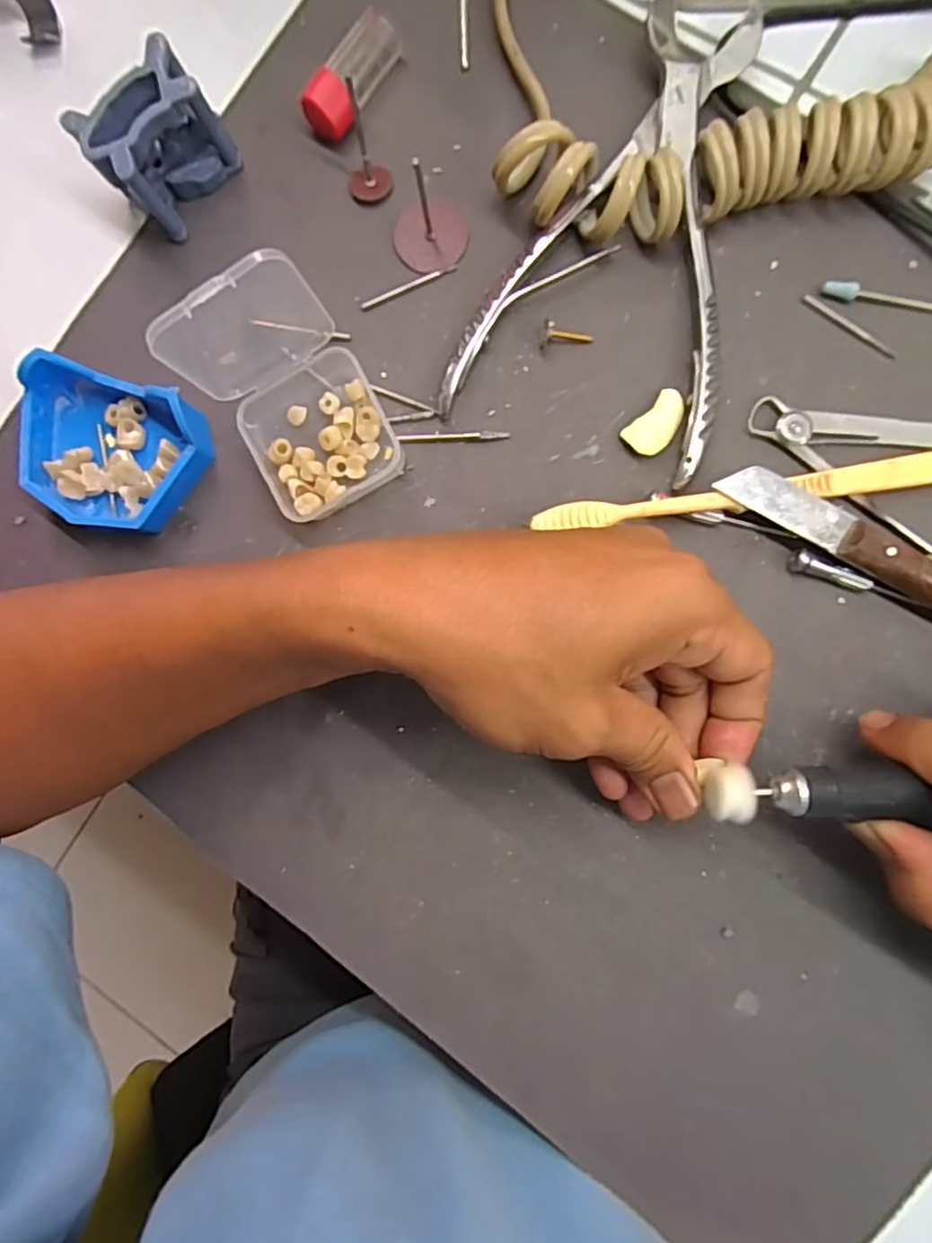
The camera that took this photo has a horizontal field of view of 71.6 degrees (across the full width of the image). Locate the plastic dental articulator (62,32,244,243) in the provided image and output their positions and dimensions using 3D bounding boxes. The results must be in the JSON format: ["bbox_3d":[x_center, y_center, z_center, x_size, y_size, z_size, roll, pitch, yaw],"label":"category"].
[{"bbox_3d":[-0.126,-0.198,0.271,0.049,0.042,0.038,-39,84,4],"label":"plastic dental articulator"}]

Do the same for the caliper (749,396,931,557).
[{"bbox_3d":[0.159,-0.054,0.252,0.097,0.004,0.054,11,89,7],"label":"caliper"}]

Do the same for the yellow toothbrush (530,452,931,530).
[{"bbox_3d":[0.119,-0.050,0.248,0.183,0.017,0.012,-8,87,6],"label":"yellow toothbrush"}]

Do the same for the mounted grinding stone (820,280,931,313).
[{"bbox_3d":[0.166,-0.128,0.254,0.049,0.006,0.007,11,89,7],"label":"mounted grinding stone"}]

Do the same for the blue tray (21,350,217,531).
[{"bbox_3d":[-0.153,-0.072,0.276,0.079,0.028,0.061,18,90,7],"label":"blue tray"}]

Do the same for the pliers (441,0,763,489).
[{"bbox_3d":[0.071,-0.156,0.255,0.107,0.024,0.181,23,90,7],"label":"pliers"}]

